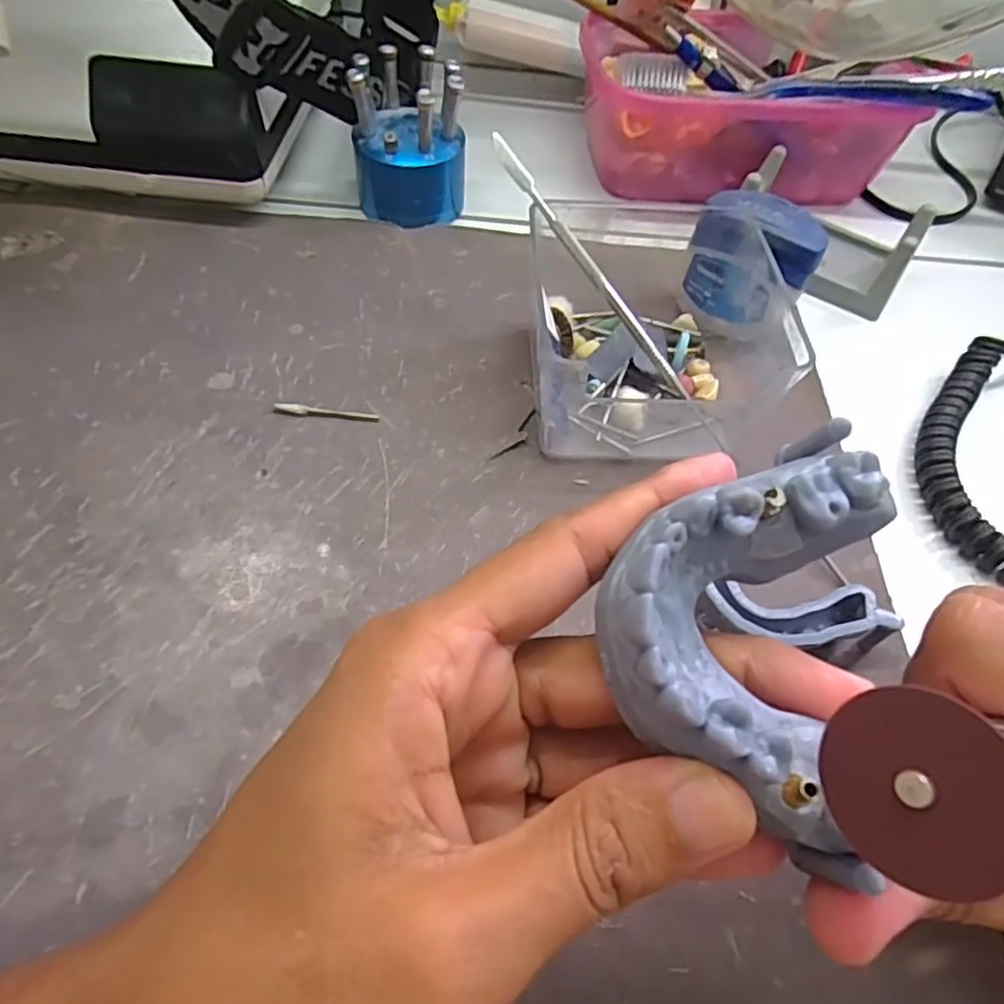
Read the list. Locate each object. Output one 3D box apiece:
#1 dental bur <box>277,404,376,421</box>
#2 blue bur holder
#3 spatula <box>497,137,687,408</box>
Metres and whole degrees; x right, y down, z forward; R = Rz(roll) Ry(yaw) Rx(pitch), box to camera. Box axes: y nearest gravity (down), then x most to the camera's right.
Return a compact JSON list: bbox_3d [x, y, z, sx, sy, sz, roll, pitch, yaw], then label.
[{"bbox_3d":[-0.074,-0.039,0.271,0.043,0.004,0.005,5,56,-1],"label":"dental bur"},{"bbox_3d":[-0.049,-0.192,0.336,0.058,0.067,0.053,-3,57,-7],"label":"blue bur holder"},{"bbox_3d":[0.036,-0.095,0.262,0.006,0.006,0.129,-39,94,-26],"label":"spatula"}]

